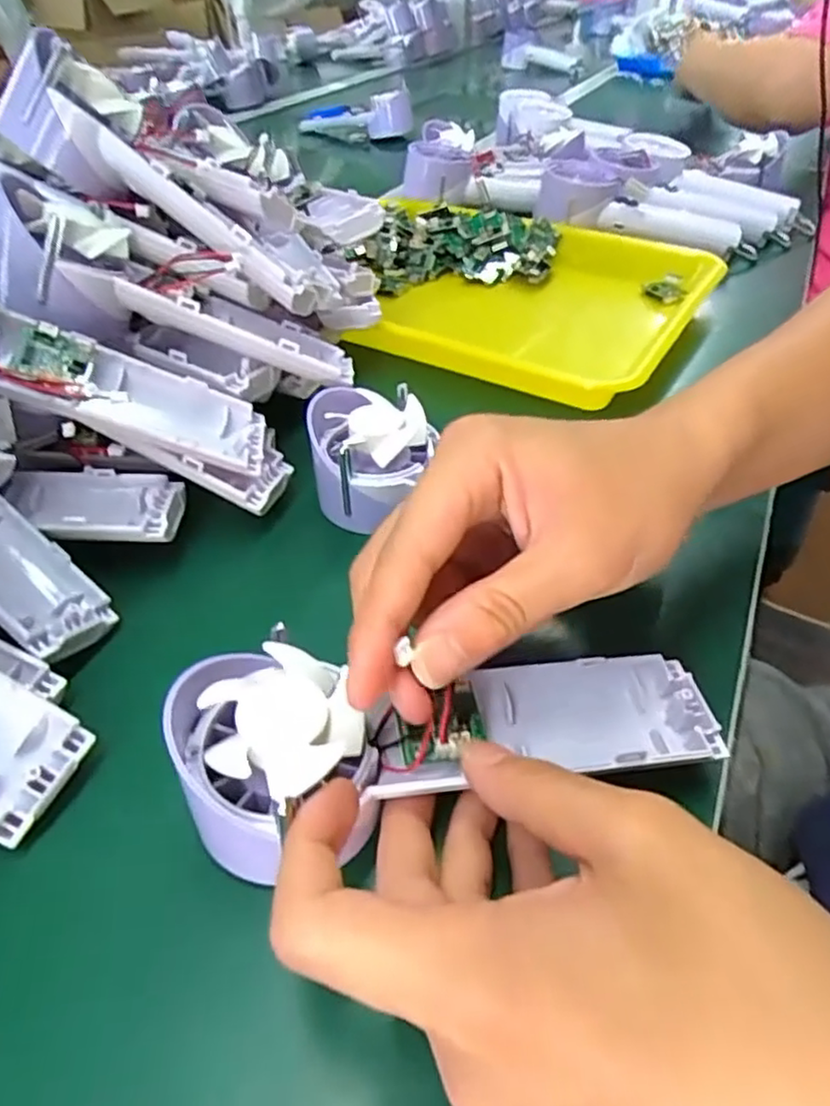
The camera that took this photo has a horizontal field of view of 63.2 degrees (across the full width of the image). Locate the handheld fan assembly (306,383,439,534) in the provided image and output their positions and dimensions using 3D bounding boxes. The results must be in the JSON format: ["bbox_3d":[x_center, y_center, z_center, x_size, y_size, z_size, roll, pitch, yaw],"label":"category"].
[{"bbox_3d":[-0.022,-0.048,0.333,0.057,0.045,0.060,0,43,1],"label":"handheld fan assembly"}]

